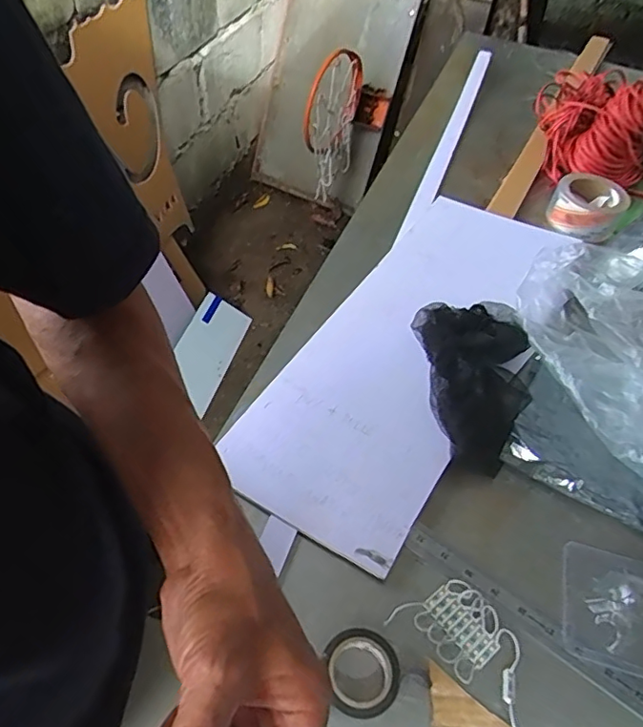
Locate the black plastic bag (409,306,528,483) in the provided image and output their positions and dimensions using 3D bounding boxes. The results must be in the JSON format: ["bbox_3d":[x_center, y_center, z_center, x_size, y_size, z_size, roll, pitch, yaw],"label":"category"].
[{"bbox_3d":[0.175,0.008,0.608,0.124,0.052,0.198,-1,51,-7],"label":"black plastic bag"}]

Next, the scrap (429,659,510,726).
[{"bbox_3d":[0.103,0.268,0.423,0.068,0.004,0.039,35,63,20],"label":"scrap"}]

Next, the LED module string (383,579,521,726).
[{"bbox_3d":[0.122,0.225,0.453,0.124,0.014,0.074,34,55,20],"label":"LED module string"}]

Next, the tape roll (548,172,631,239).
[{"bbox_3d":[0.398,-0.235,0.843,0.104,0.048,0.110,28,53,16],"label":"tape roll"}]

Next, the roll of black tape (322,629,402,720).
[{"bbox_3d":[0.031,0.237,0.429,0.055,0.016,0.059,3,51,-4],"label":"roll of black tape"}]

